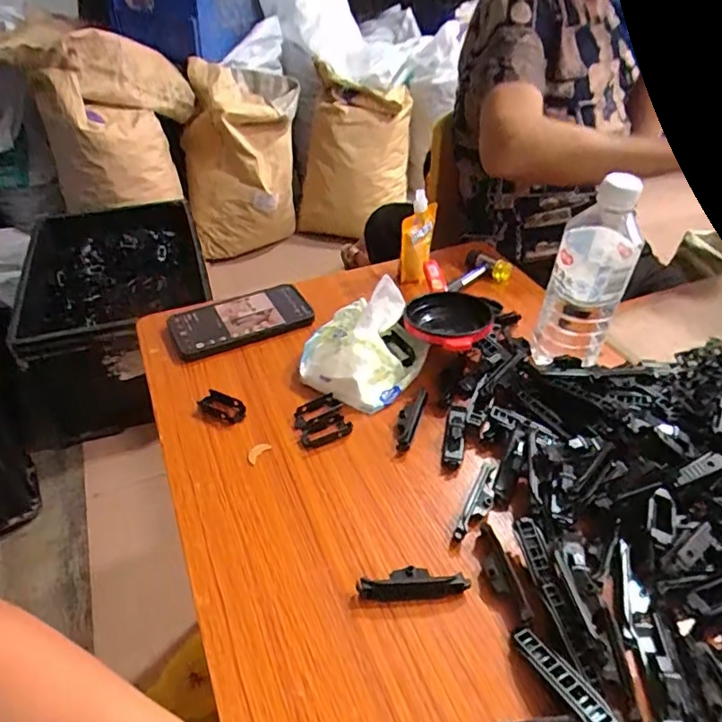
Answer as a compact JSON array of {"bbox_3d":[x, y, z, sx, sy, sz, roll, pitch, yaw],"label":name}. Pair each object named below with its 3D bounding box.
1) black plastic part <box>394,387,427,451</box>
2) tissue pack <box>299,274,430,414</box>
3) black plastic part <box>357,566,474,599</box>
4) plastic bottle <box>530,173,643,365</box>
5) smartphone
[{"bbox_3d":[0.046,0.054,0.524,0.020,0.016,0.073,11,42,13],"label":"black plastic part"},{"bbox_3d":[0.005,-0.027,0.561,0.108,0.085,0.127,30,49,30],"label":"tissue pack"},{"bbox_3d":[0.038,0.162,0.402,0.080,0.020,0.018,-2,41,-2],"label":"black plastic part"},{"bbox_3d":[0.217,-0.076,0.525,0.069,0.196,0.065,19,45,21],"label":"plastic bottle"},{"bbox_3d":[-0.143,-0.053,0.645,0.157,0.013,0.088,-19,44,-20],"label":"smartphone"}]

